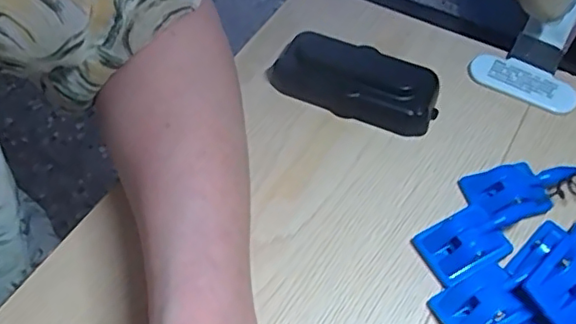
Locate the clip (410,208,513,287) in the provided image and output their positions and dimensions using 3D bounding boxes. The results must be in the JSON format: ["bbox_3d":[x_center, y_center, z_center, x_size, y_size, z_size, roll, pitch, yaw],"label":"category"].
[{"bbox_3d":[0.097,0.046,0.330,0.043,0.020,0.035,-22,58,-17],"label":"clip"}]

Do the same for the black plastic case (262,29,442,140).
[{"bbox_3d":[0.044,-0.053,0.394,0.108,0.028,0.044,20,56,12],"label":"black plastic case"}]

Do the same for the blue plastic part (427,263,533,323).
[{"bbox_3d":[0.099,0.076,0.306,0.040,0.023,0.033,-21,57,-16],"label":"blue plastic part"}]

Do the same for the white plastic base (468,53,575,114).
[{"bbox_3d":[0.163,-0.055,0.411,0.072,0.005,0.026,27,81,22],"label":"white plastic base"}]

